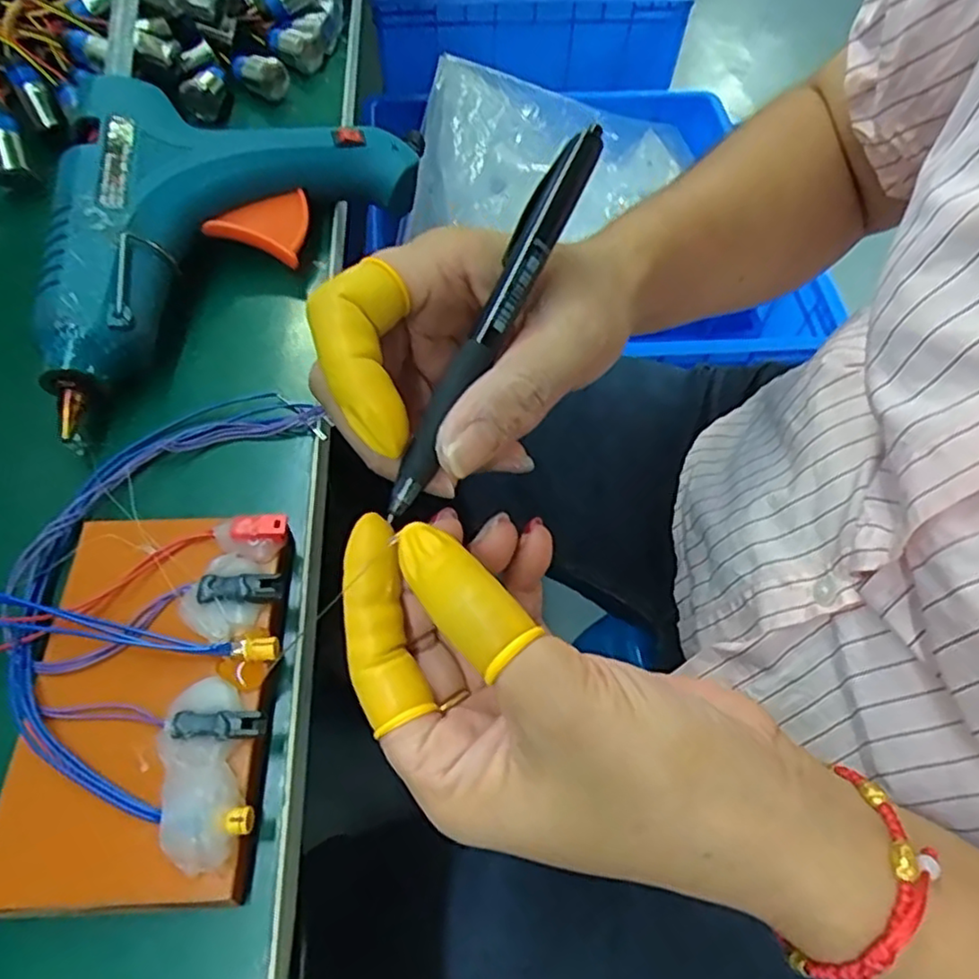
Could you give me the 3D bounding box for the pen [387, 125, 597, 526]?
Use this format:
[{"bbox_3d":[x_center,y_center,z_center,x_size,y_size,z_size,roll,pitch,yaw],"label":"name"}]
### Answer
[{"bbox_3d":[0.000,-0.055,0.211,0.014,0.009,0.138,26,83,14],"label":"pen"}]

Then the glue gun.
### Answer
[{"bbox_3d":[-0.134,-0.135,0.305,0.206,0.041,0.129,-40,67,-21],"label":"glue gun"}]

